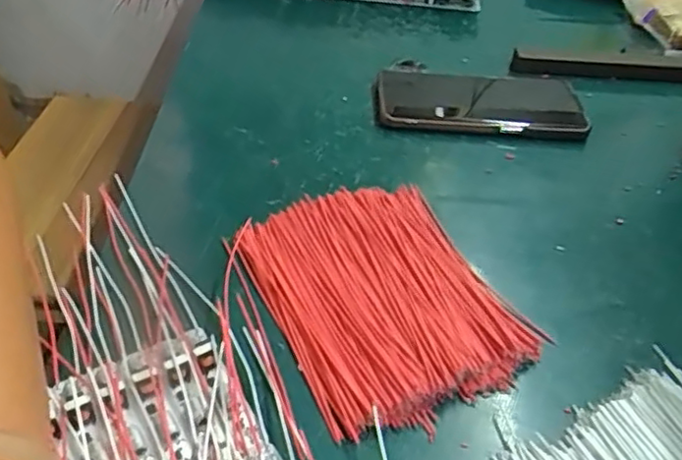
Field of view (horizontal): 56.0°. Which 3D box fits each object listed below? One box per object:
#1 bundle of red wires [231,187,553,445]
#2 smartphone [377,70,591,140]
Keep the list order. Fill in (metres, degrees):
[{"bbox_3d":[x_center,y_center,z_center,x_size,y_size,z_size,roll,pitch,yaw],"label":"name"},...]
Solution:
[{"bbox_3d":[0.022,0.033,0.355,0.123,0.017,0.152,-20,50,-26],"label":"bundle of red wires"},{"bbox_3d":[0.112,-0.106,0.525,0.163,0.014,0.091,2,44,-6],"label":"smartphone"}]

